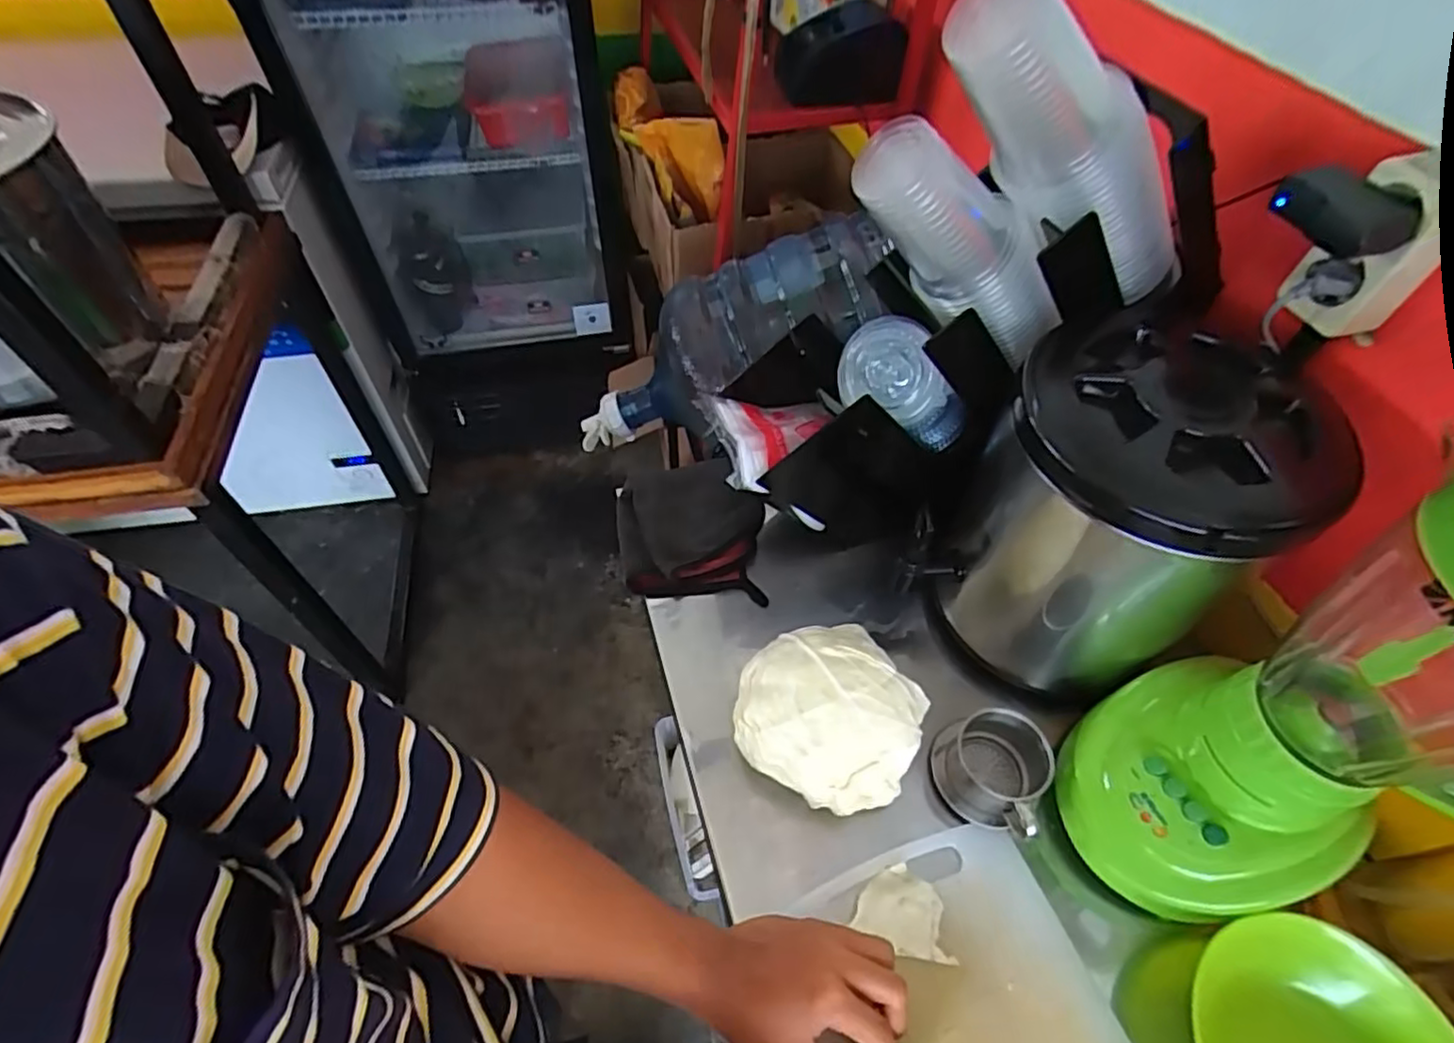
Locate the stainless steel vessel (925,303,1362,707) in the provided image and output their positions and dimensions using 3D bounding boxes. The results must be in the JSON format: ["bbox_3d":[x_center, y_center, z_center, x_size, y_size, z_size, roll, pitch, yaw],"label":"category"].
[{"bbox_3d":[0.334,-0.013,0.592,0.197,0.295,0.243,37,60,24],"label":"stainless steel vessel"}]

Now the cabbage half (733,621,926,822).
[{"bbox_3d":[0.087,0.162,0.571,0.145,0.080,0.138,25,56,17],"label":"cabbage half"}]

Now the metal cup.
[{"bbox_3d":[0.216,0.208,0.560,0.073,0.089,0.080,17,54,12],"label":"metal cup"}]

